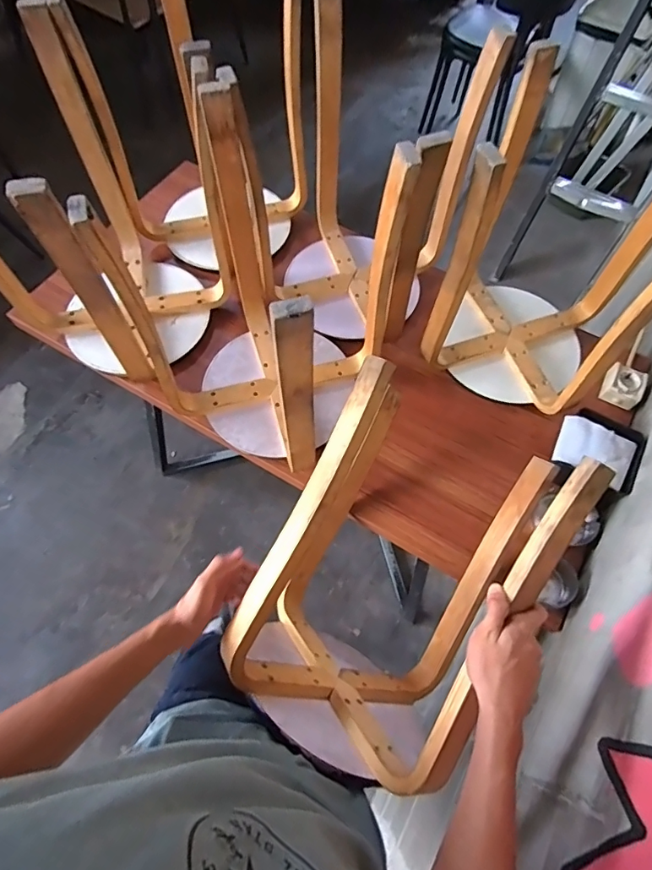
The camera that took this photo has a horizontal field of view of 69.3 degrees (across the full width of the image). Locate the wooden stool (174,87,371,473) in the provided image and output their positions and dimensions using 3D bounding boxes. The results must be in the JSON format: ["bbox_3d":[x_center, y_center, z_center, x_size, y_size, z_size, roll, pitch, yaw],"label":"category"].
[{"bbox_3d":[-0.093,-0.187,0.722,0.342,0.447,0.315,26,66,9],"label":"wooden stool"}]

